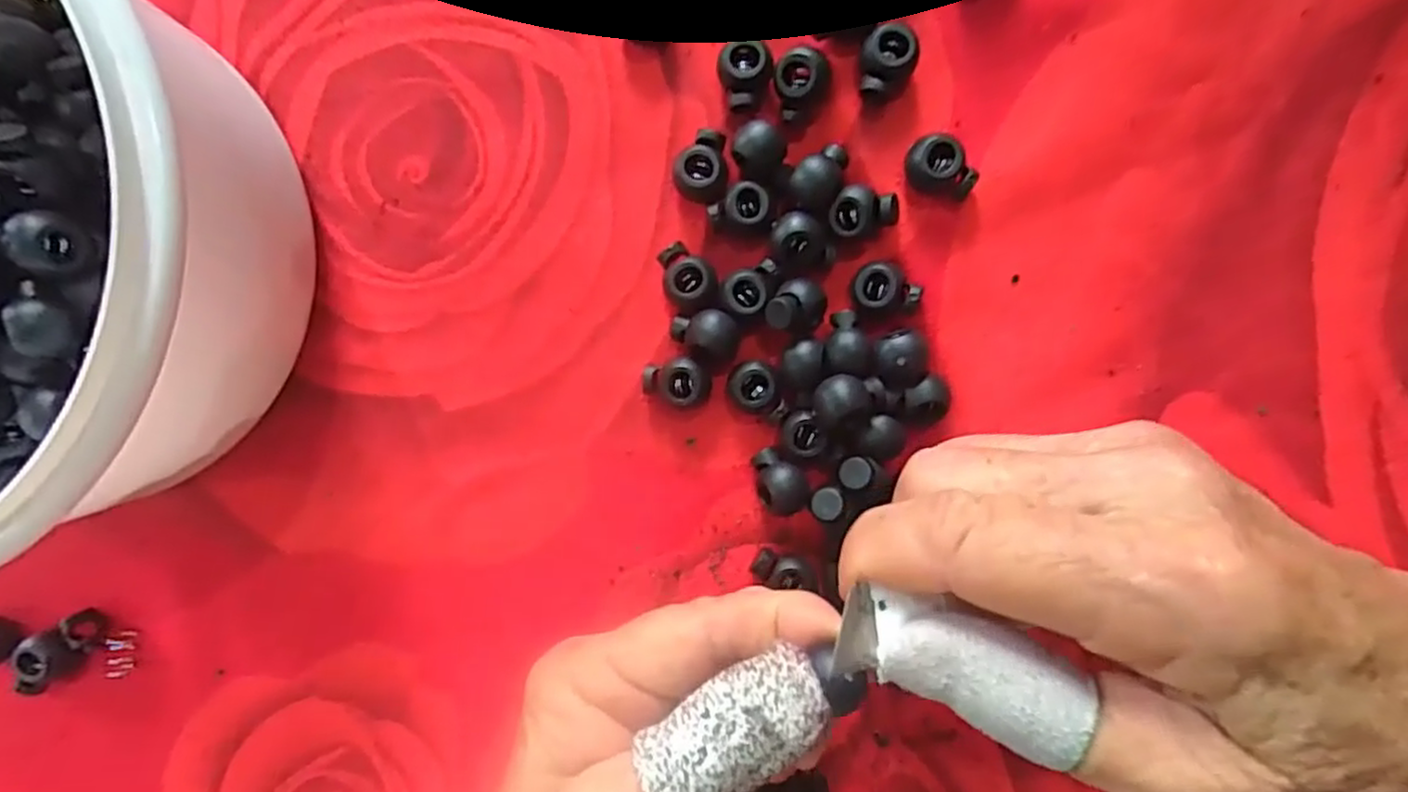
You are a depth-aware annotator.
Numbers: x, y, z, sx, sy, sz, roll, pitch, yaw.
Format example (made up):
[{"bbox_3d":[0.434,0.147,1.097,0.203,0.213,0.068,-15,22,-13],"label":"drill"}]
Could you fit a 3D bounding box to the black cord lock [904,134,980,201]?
[{"bbox_3d":[0.064,-0.061,0.185,0.019,0.011,0.013,38,93,2],"label":"black cord lock"}]

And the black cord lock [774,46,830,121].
[{"bbox_3d":[0.027,-0.087,0.187,0.014,0.009,0.019,17,92,3],"label":"black cord lock"}]

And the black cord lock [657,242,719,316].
[{"bbox_3d":[-0.004,-0.033,0.195,0.015,0.012,0.020,-20,90,4],"label":"black cord lock"}]

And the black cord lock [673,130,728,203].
[{"bbox_3d":[-0.001,-0.065,0.193,0.015,0.011,0.020,3,91,3],"label":"black cord lock"}]

